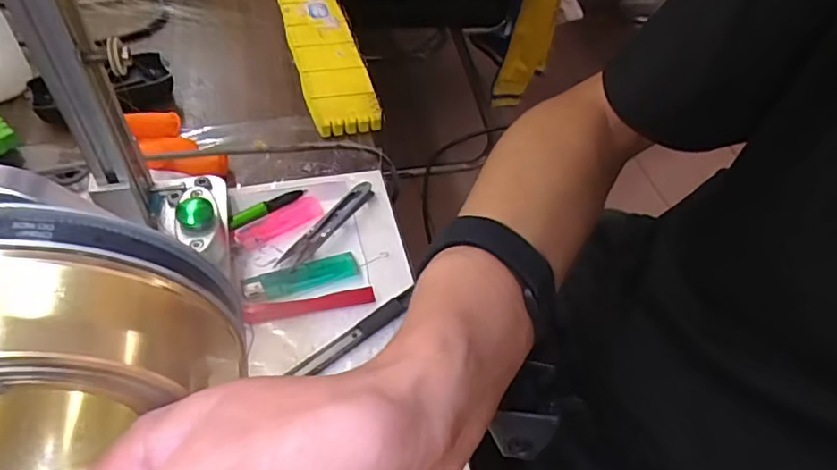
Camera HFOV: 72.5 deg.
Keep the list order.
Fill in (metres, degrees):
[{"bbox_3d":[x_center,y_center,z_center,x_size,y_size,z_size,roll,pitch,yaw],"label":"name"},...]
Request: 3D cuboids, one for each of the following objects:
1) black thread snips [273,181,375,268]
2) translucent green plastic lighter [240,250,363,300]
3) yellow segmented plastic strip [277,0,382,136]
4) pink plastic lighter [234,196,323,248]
[{"bbox_3d":[-0.067,-0.010,0.427,0.024,0.009,0.099,28,53,18],"label":"black thread snips"},{"bbox_3d":[-0.081,0.028,0.395,0.077,0.008,0.019,-16,53,-18],"label":"translucent green plastic lighter"},{"bbox_3d":[-0.109,-0.222,0.608,0.065,0.024,0.336,-11,51,-14],"label":"yellow segmented plastic strip"},{"bbox_3d":[-0.103,-0.011,0.425,0.067,0.007,0.023,-29,58,-26],"label":"pink plastic lighter"}]

